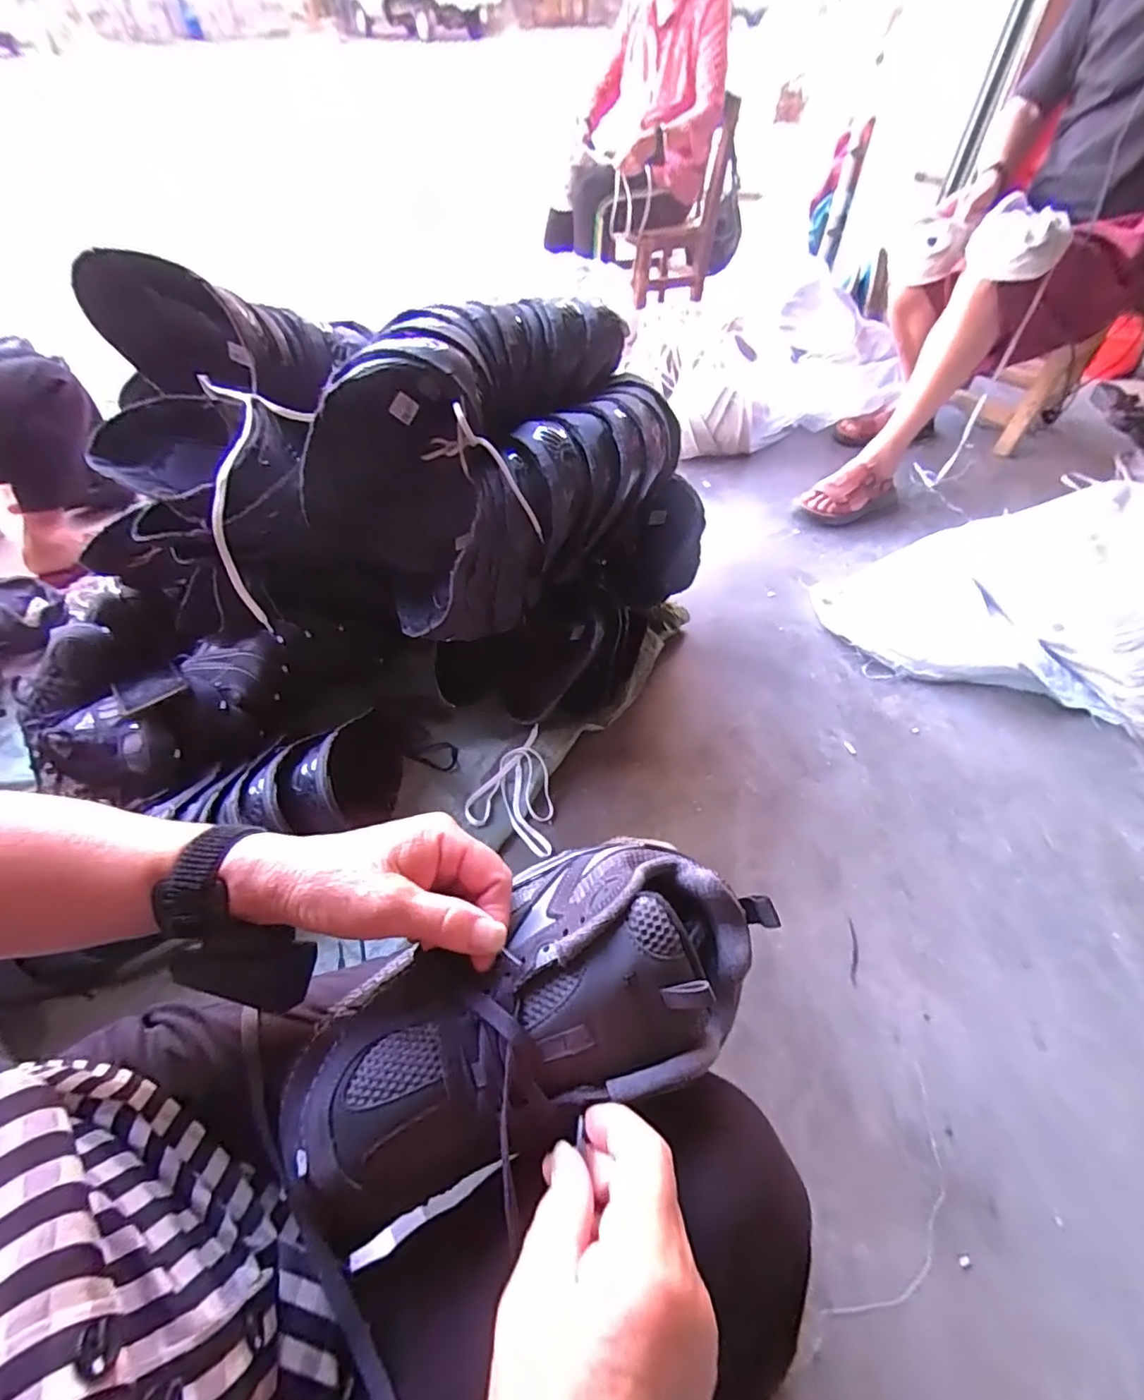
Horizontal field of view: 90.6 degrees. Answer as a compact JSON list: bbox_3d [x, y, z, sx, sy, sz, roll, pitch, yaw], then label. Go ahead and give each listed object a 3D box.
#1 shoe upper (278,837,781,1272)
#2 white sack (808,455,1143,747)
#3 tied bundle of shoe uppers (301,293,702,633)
[{"bbox_3d":[-0.024,0.155,0.286,0.255,0.071,0.117,-28,57,-7],"label":"shoe upper"},{"bbox_3d":[1.046,-0.141,0.928,1.154,0.237,0.464,17,55,13],"label":"white sack"},{"bbox_3d":[-0.063,-0.301,0.705,0.468,0.251,0.283,-31,58,-22],"label":"tied bundle of shoe uppers"}]

